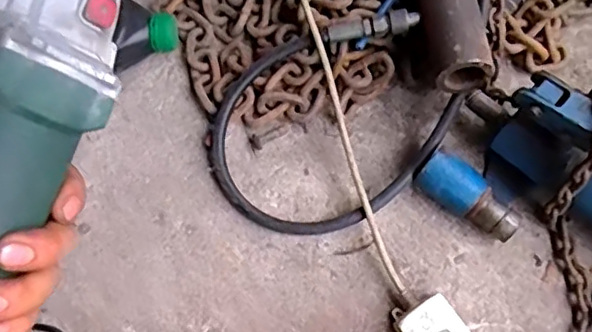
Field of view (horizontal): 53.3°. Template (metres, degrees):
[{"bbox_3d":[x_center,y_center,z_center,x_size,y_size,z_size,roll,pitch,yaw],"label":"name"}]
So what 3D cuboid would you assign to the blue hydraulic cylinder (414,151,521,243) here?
[{"bbox_3d":[0.175,0.032,0.597,0.105,0.053,0.043,37,74,12],"label":"blue hydraulic cylinder"}]

